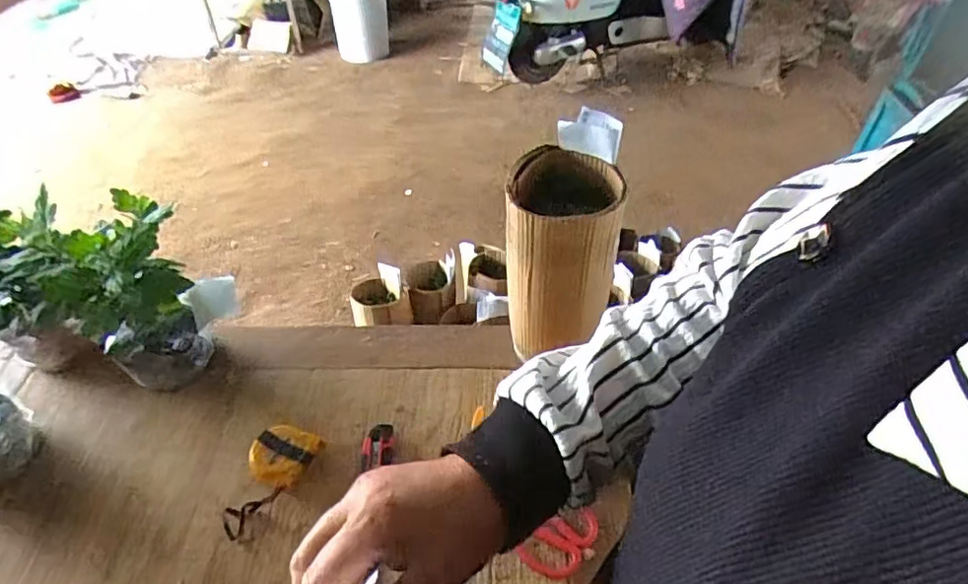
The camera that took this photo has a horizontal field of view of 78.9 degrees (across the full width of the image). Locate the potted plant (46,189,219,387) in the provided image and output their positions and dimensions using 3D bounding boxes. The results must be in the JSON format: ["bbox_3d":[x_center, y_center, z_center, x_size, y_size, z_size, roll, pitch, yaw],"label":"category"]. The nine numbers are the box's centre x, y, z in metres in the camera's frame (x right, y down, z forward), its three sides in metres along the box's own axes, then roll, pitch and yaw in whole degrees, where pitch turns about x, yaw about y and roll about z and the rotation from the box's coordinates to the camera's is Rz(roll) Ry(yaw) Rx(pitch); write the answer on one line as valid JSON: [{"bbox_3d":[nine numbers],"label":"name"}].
[{"bbox_3d":[-0.485,0.012,0.832,0.179,0.282,0.145,-37,56,-27],"label":"potted plant"}]

